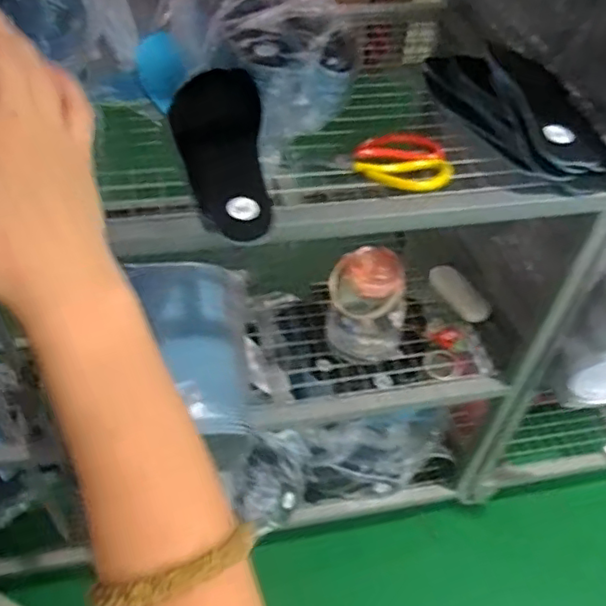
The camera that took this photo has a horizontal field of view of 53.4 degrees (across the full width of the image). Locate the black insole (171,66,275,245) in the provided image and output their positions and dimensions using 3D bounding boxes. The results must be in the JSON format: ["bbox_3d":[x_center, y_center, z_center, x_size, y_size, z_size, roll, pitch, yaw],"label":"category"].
[{"bbox_3d":[-0.090,-0.168,0.637,0.096,0.049,0.263,-6,47,-8],"label":"black insole"}]

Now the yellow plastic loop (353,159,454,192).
[{"bbox_3d":[0.111,-0.141,0.659,0.106,0.008,0.047,0,47,-2],"label":"yellow plastic loop"}]

